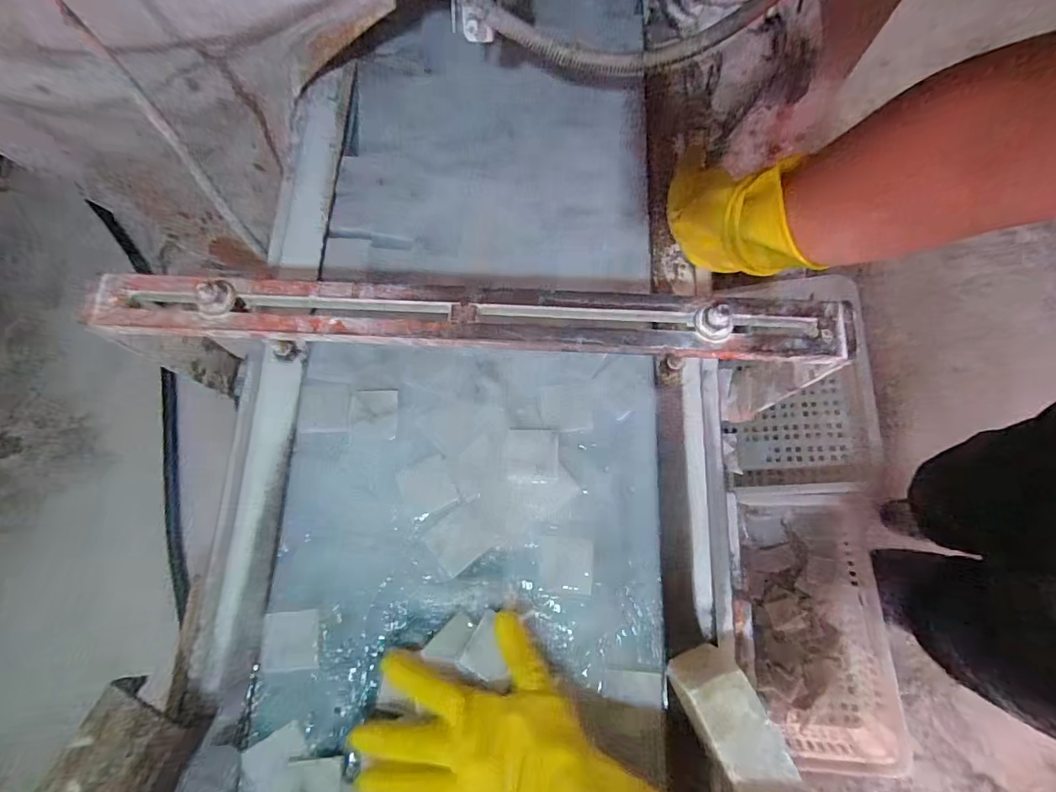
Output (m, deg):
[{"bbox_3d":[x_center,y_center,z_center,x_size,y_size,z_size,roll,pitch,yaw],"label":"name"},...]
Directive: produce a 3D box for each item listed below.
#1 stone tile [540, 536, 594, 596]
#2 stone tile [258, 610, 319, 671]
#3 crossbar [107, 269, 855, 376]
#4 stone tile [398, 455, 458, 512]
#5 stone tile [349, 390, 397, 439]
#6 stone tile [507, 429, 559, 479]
[{"bbox_3d":[0.037,0.162,0.454,0.050,0.004,0.050,3,77,1],"label":"stone tile"},{"bbox_3d":[-0.218,0.224,0.433,0.049,0.007,0.047,-2,77,0],"label":"stone tile"},{"bbox_3d":[-0.047,-0.061,0.376,0.581,0.018,0.059,3,74,2],"label":"crossbar"},{"bbox_3d":[-0.101,0.089,0.468,0.050,0.007,0.048,-22,77,-5],"label":"stone tile"},{"bbox_3d":[-0.157,0.018,0.481,0.047,0.004,0.051,-1,77,0],"label":"stone tile"},{"bbox_3d":[0.005,0.058,0.471,0.050,0.004,0.048,2,77,1],"label":"stone tile"}]

